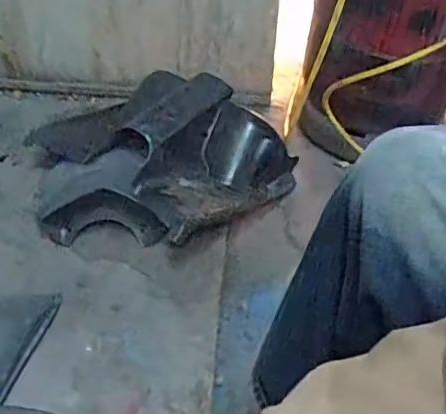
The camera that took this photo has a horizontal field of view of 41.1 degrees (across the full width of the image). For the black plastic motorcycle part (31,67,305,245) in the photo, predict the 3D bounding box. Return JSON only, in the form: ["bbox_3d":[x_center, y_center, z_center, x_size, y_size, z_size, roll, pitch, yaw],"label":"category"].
[{"bbox_3d":[-0.093,-0.085,1.022,0.444,0.160,0.275,-13,50,-15],"label":"black plastic motorcycle part"}]

